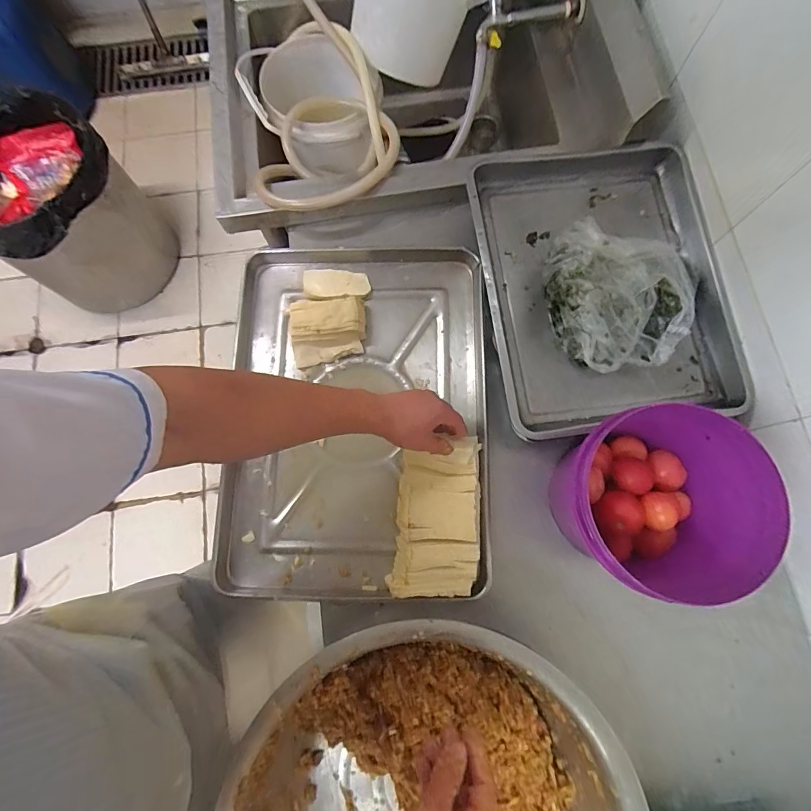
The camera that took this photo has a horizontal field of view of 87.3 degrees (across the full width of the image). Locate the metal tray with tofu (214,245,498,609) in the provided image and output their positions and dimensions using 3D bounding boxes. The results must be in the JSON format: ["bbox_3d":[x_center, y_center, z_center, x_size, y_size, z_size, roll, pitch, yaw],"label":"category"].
[{"bbox_3d":[-0.081,0.011,0.692,0.419,0.065,0.569,0,77,1],"label":"metal tray with tofu"}]

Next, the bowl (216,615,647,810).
[{"bbox_3d":[0.035,0.490,0.520,0.444,0.163,0.428,0,77,1],"label":"bowl"}]

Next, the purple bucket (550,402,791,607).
[{"bbox_3d":[0.321,0.126,0.569,0.206,0.189,0.216,0,77,1],"label":"purple bucket"}]

